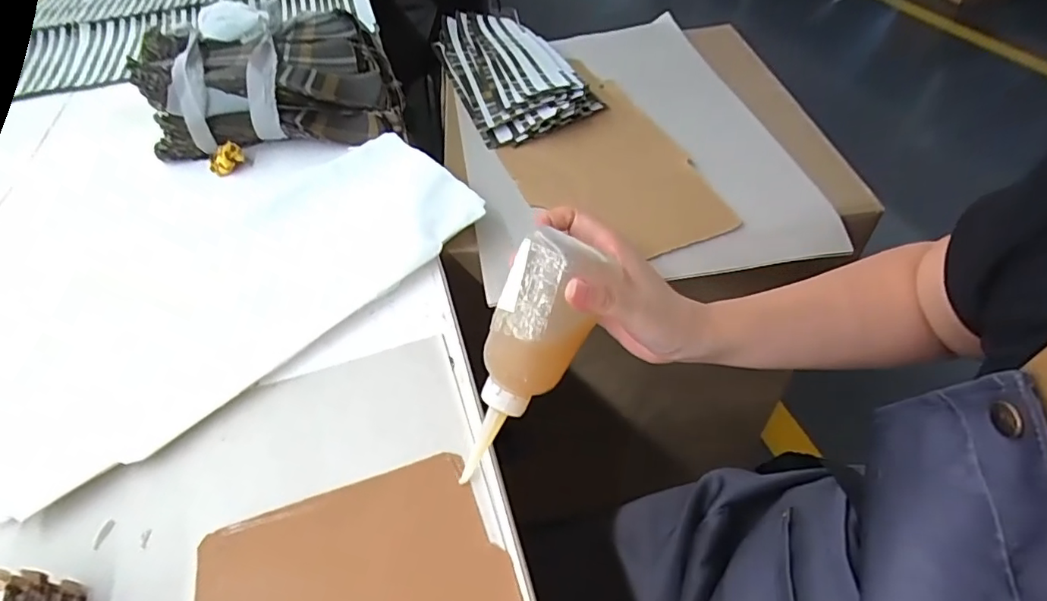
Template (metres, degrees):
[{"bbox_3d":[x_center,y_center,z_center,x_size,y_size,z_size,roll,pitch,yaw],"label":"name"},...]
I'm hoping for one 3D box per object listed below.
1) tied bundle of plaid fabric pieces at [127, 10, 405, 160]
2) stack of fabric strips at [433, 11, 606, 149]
[{"bbox_3d":[-0.295,-0.248,0.643,0.290,0.109,0.129,-5,48,-1],"label":"tied bundle of plaid fabric pieces"},{"bbox_3d":[-0.018,-0.309,0.741,0.158,0.056,0.278,-20,50,-14],"label":"stack of fabric strips"}]

